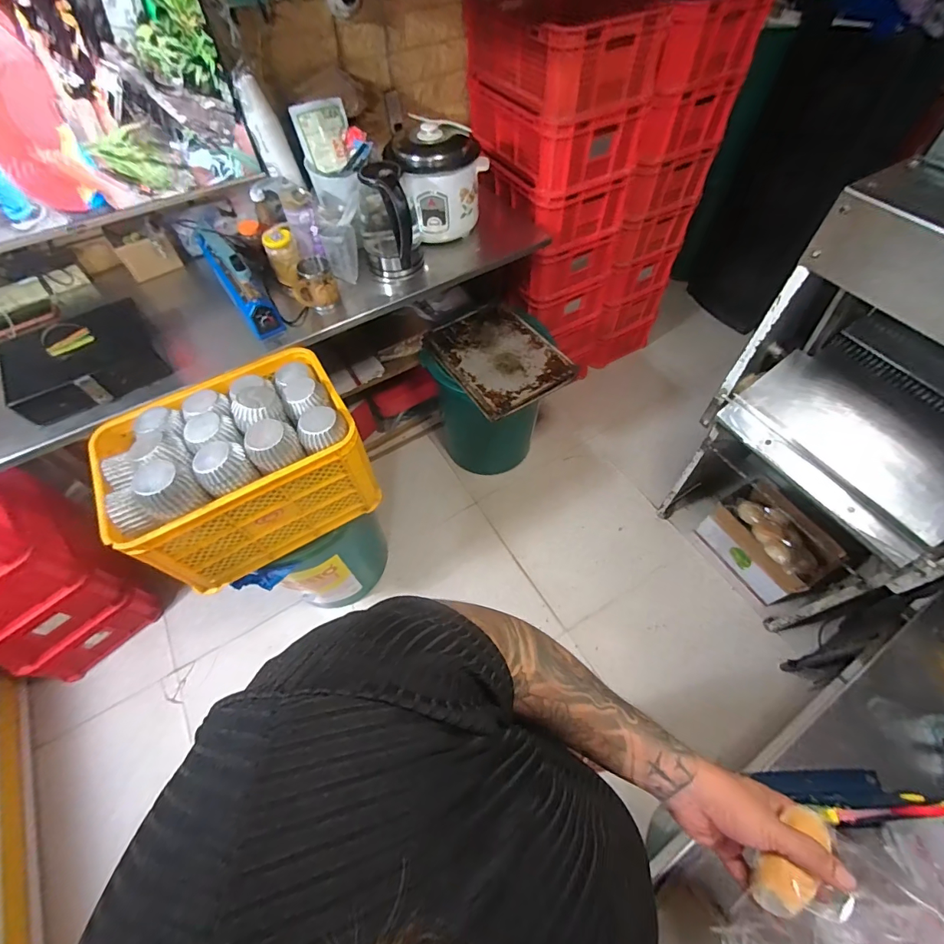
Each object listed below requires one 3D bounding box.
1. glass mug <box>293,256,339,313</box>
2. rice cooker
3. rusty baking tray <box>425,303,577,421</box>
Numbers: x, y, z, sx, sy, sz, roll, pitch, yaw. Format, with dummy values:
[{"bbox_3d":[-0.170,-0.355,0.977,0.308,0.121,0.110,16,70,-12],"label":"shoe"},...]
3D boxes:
[{"bbox_3d":[-0.405,-0.485,1.120,0.108,0.135,0.094,-17,59,-8],"label":"glass mug"},{"bbox_3d":[-0.102,-0.800,1.194,0.230,0.232,0.210,-27,61,-14],"label":"rice cooker"},{"bbox_3d":[0.082,-0.381,1.438,0.340,0.035,0.447,-33,62,-17],"label":"rusty baking tray"}]

